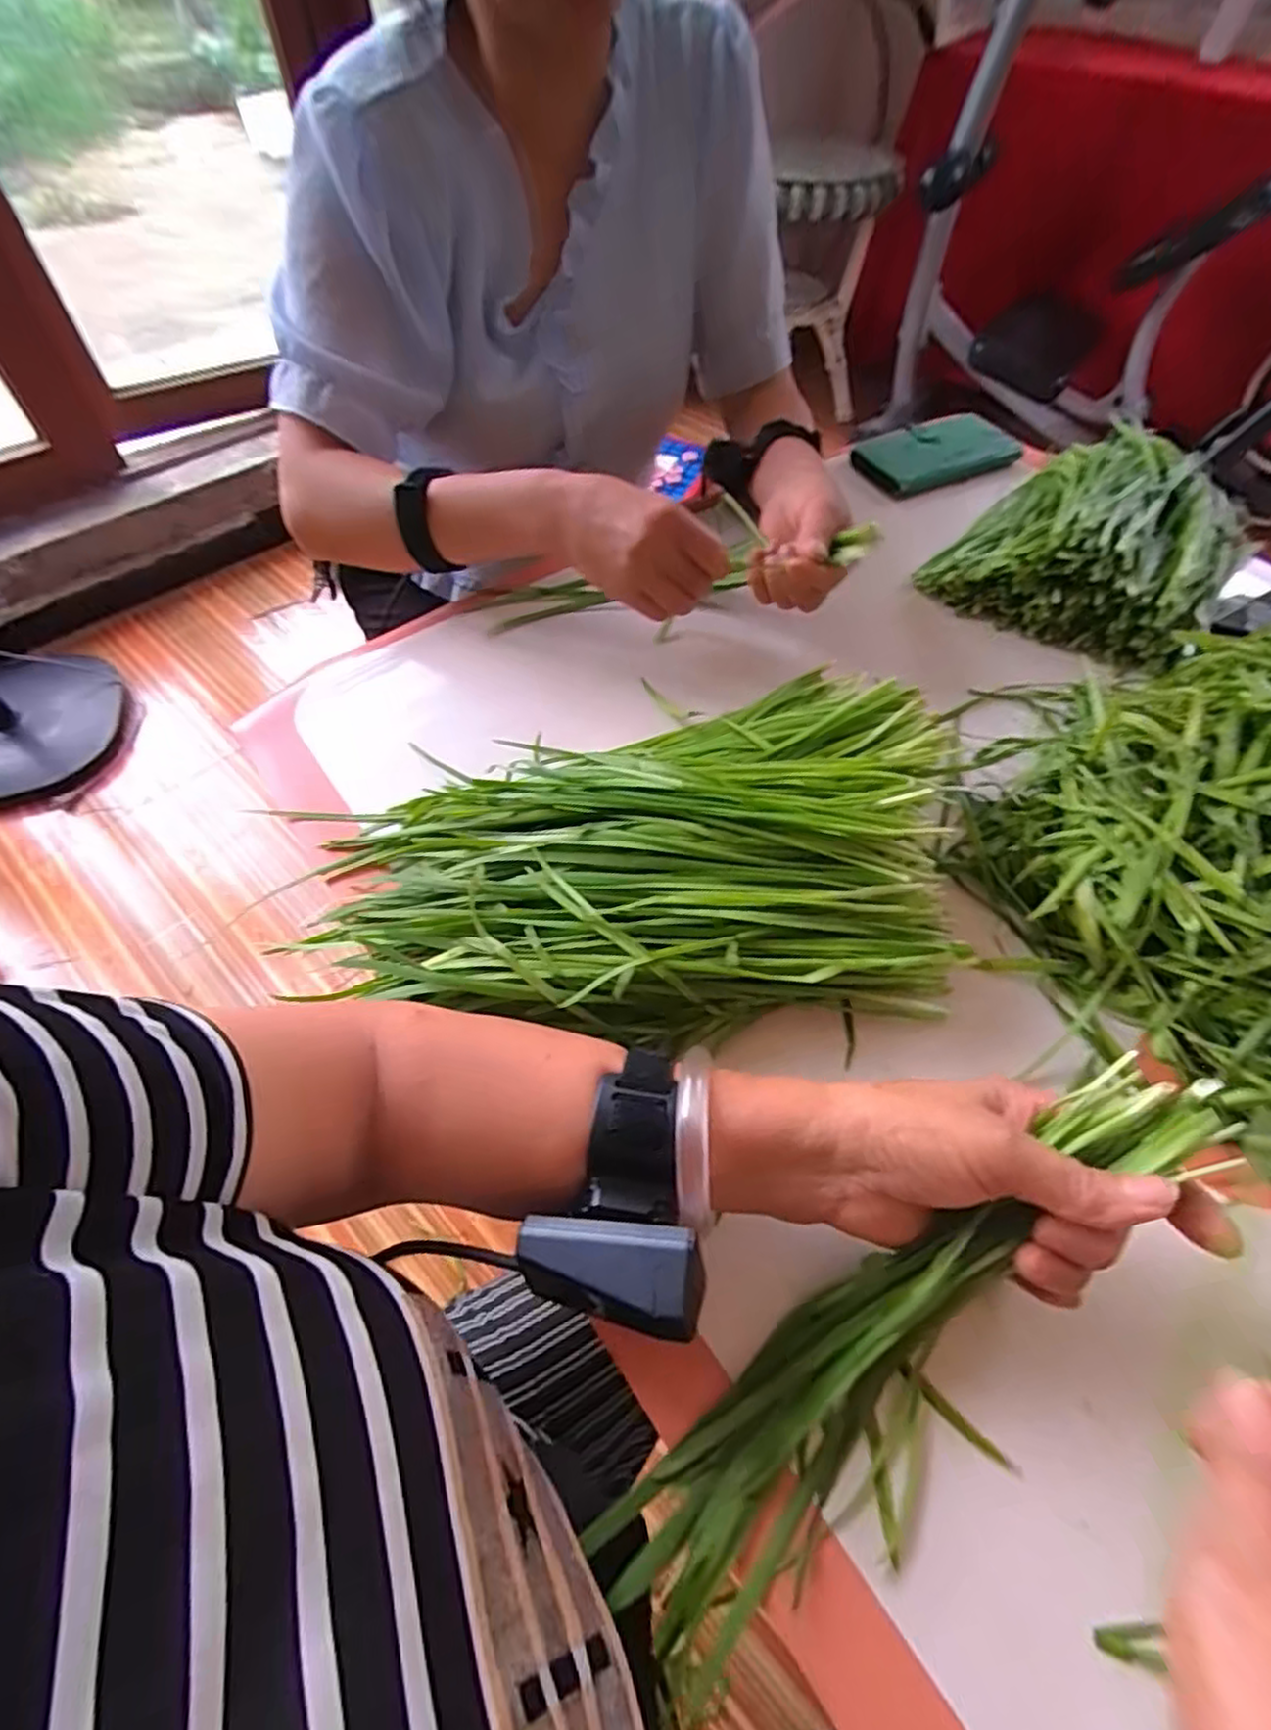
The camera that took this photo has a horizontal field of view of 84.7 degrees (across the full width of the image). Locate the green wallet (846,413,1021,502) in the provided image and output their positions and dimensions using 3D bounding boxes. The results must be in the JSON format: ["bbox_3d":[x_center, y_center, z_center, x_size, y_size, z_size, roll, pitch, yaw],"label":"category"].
[{"bbox_3d":[0.299,-0.414,0.699,0.168,0.016,0.092,-29,61,-19],"label":"green wallet"}]

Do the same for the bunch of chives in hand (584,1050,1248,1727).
[{"bbox_3d":[0.108,0.184,0.267,0.276,0.054,0.068,-44,64,0],"label":"bunch of chives in hand"}]

